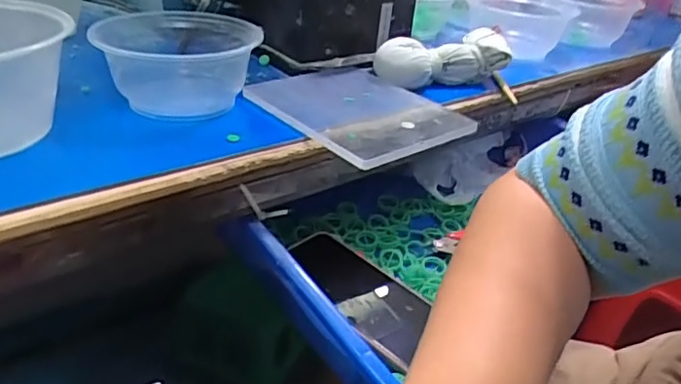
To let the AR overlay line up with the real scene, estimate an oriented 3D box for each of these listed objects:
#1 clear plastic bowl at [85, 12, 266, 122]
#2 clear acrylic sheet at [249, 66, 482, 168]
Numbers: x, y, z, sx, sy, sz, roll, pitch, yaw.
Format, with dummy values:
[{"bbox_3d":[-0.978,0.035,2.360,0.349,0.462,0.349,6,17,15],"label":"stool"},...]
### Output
[{"bbox_3d":[-0.141,-0.111,0.489,0.130,0.063,0.127,4,31,-2],"label":"clear plastic bowl"},{"bbox_3d":[0.016,-0.077,0.495,0.144,0.010,0.168,-20,39,-36],"label":"clear acrylic sheet"}]

